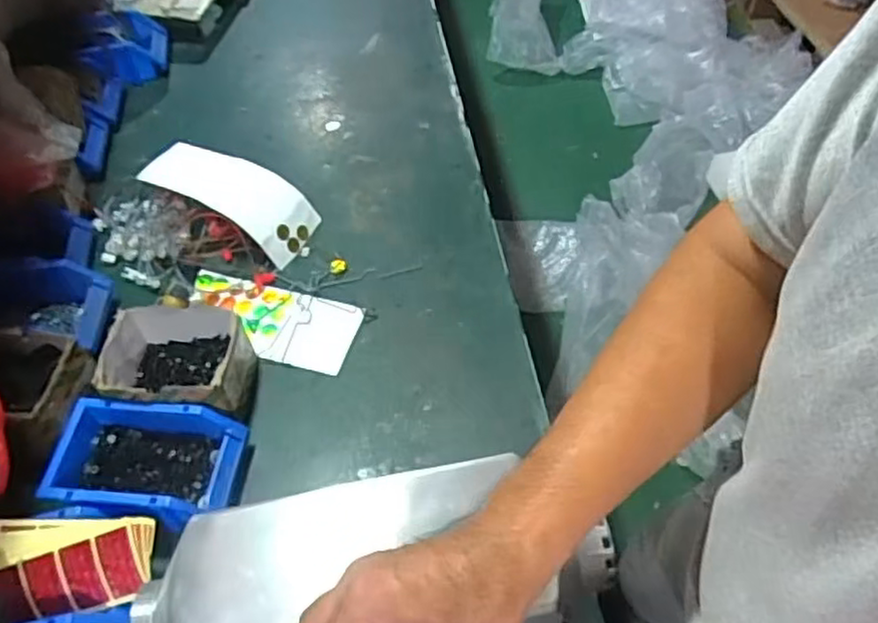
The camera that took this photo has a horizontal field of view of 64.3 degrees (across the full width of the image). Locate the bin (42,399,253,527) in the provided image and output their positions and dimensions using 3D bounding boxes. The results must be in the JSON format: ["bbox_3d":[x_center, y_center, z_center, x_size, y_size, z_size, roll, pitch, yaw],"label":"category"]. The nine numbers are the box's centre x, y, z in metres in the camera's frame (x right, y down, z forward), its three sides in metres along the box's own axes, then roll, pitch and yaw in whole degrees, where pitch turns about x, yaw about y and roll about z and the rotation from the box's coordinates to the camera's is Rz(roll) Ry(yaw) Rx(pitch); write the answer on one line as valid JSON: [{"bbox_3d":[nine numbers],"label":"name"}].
[{"bbox_3d":[-0.312,0.167,0.753,0.191,0.065,0.121,3,54,6],"label":"bin"}]

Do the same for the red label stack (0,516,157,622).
[{"bbox_3d":[-0.371,0.244,0.671,0.182,0.032,0.084,-3,54,2],"label":"red label stack"}]

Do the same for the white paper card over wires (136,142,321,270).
[{"bbox_3d":[-0.277,-0.157,0.951,0.230,0.035,0.115,27,53,-15],"label":"white paper card over wires"}]

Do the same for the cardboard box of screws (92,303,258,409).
[{"bbox_3d":[-0.306,0.065,0.816,0.157,0.081,0.130,-7,54,-1],"label":"cardboard box of screws"}]

